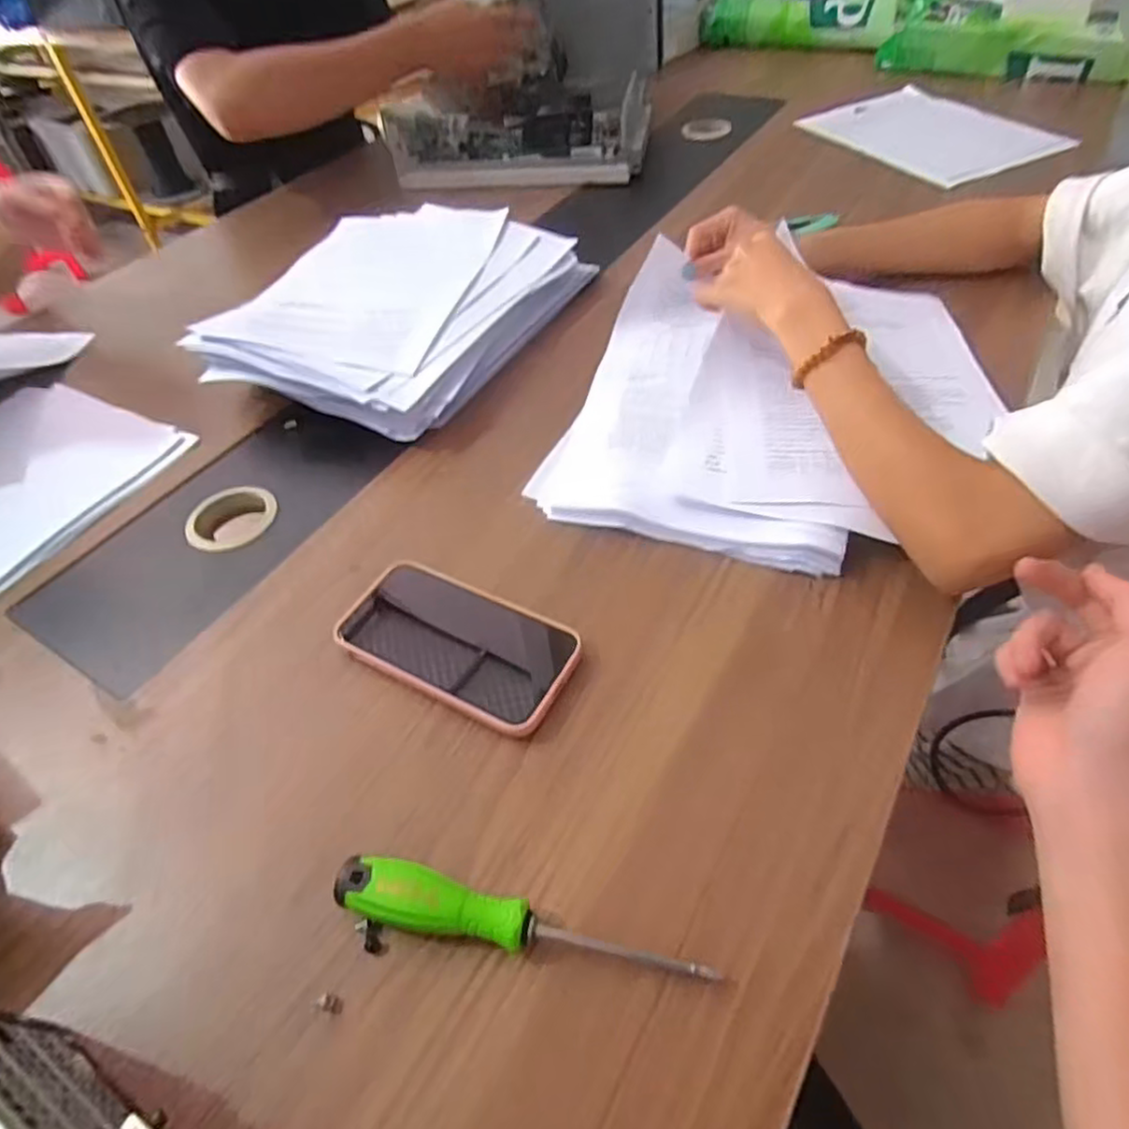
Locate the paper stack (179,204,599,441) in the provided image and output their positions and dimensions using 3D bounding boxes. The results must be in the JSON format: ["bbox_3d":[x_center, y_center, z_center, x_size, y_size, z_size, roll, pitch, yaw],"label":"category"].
[{"bbox_3d":[-0.168,-0.261,0.689,0.303,0.052,0.350,18,54,21],"label":"paper stack"}]

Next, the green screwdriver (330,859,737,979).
[{"bbox_3d":[-0.023,0.172,0.322,0.176,0.028,0.026,9,51,13],"label":"green screwdriver"}]

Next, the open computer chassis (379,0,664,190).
[{"bbox_3d":[-0.039,-0.739,1.009,0.344,0.163,0.444,8,51,13],"label":"open computer chassis"}]

